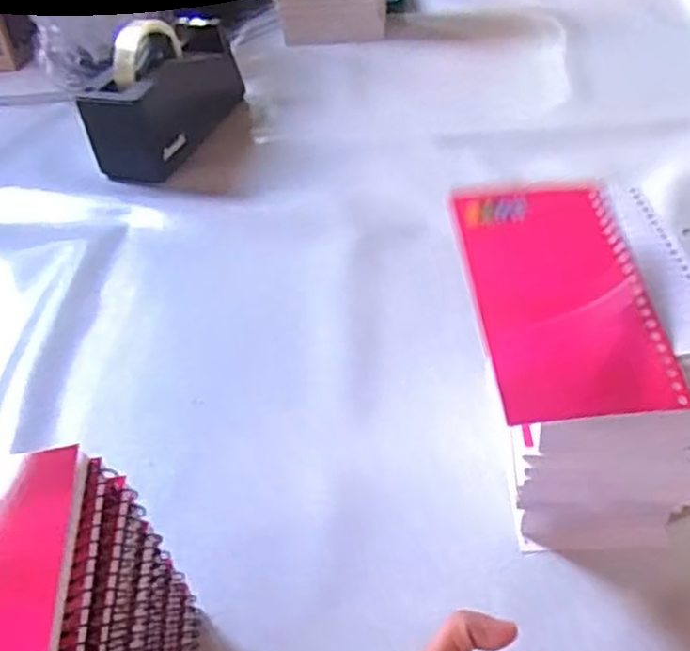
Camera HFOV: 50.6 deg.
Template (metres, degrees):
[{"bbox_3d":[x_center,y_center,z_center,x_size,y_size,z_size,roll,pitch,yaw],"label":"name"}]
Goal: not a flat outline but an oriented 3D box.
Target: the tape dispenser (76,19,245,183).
[{"bbox_3d":[-0.191,-0.251,0.773,0.075,0.126,0.200,10,46,19],"label":"tape dispenser"}]

